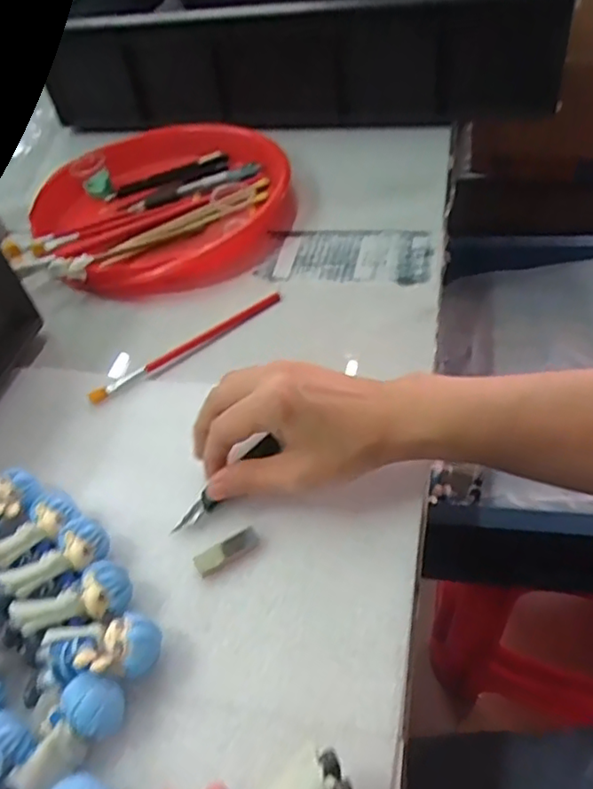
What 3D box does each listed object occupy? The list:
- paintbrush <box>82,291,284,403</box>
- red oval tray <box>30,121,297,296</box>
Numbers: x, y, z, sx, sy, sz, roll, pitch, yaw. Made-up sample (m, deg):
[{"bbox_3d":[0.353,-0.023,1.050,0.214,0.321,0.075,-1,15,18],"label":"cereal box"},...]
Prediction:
[{"bbox_3d":[-0.080,-0.038,0.465,0.165,0.004,0.011,-34,51,-20],"label":"paintbrush"},{"bbox_3d":[-0.128,-0.187,0.589,0.239,0.032,0.247,-20,47,-8],"label":"red oval tray"}]

